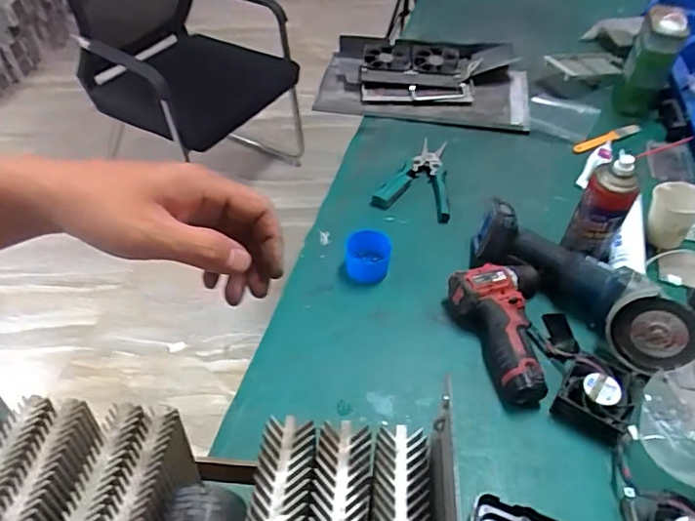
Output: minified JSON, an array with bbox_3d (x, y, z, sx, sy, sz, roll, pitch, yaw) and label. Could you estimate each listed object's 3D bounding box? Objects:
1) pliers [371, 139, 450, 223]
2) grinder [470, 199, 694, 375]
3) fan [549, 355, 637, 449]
[{"bbox_3d":[0.123,-0.143,0.938,0.124,0.019,0.180,14,50,10],"label":"pliers"},{"bbox_3d":[0.308,0.026,0.748,0.319,0.095,0.098,33,55,24],"label":"grinder"},{"bbox_3d":[0.297,0.162,0.666,0.083,0.035,0.091,27,53,20],"label":"fan"}]

